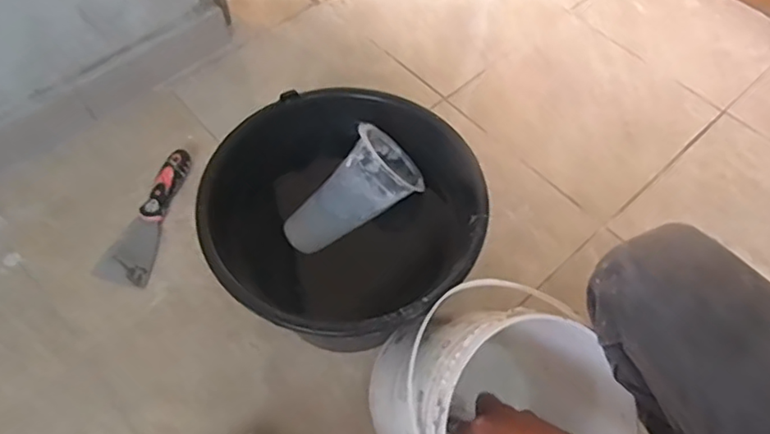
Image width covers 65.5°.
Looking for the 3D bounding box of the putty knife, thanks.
[{"bbox_3d":[-0.302,-0.006,0.769,0.064,0.030,0.187,14,59,8],"label":"putty knife"}]

